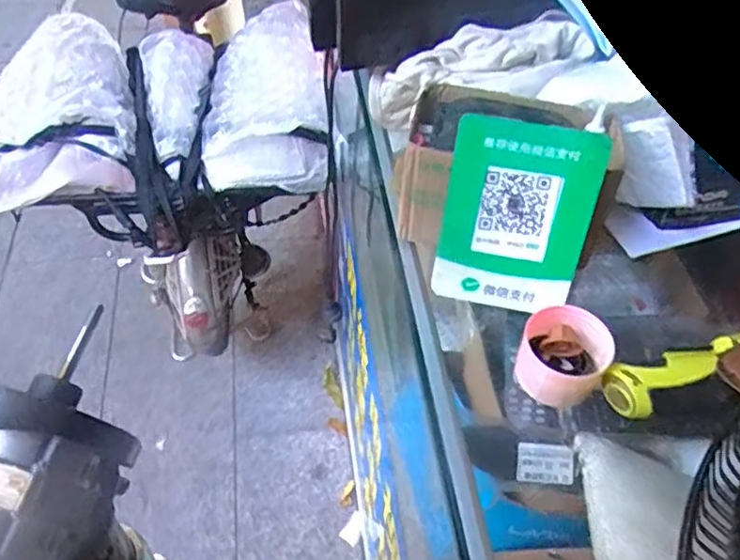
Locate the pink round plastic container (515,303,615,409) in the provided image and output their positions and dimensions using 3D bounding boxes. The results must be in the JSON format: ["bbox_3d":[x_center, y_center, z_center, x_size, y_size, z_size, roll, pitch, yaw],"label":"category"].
[{"bbox_3d":[0.153,0.058,0.507,0.064,0.048,0.067,2,51,-2],"label":"pink round plastic container"}]

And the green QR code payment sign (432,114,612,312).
[{"bbox_3d":[0.117,-0.047,0.522,0.113,0.160,0.008,9,29,3],"label":"green QR code payment sign"}]

